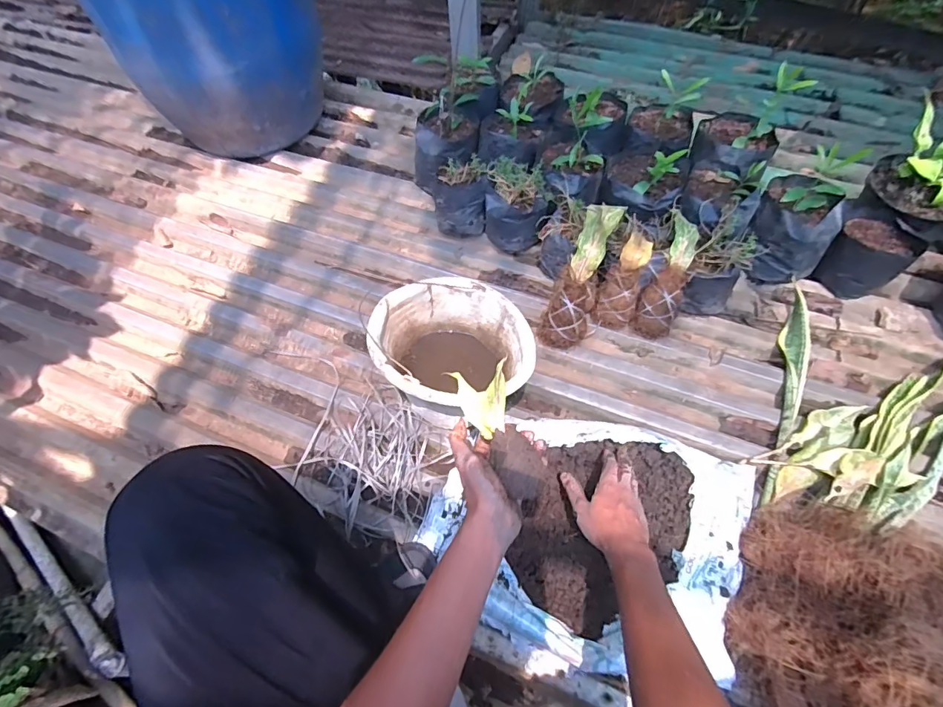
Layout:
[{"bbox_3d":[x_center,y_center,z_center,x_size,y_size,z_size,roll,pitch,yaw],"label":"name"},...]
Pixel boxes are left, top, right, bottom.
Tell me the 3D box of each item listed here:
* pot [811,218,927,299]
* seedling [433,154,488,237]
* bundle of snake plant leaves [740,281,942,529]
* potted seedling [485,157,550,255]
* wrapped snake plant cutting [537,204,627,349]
[{"bbox_3d":[0.774,-0.185,0.915,0.101,0.120,0.128,-36,67,-16],"label":"pot"},{"bbox_3d":[-0.022,-0.340,1.029,0.113,0.145,0.102,0,60,1],"label":"seedling"},{"bbox_3d":[0.669,0.104,0.778,0.300,0.056,0.432,27,66,14],"label":"bundle of snake plant leaves"},{"bbox_3d":[0.098,-0.317,0.999,0.132,0.136,0.137,1,63,1],"label":"potted seedling"},{"bbox_3d":[0.206,-0.141,0.855,0.083,0.085,0.272,22,106,13],"label":"wrapped snake plant cutting"}]

